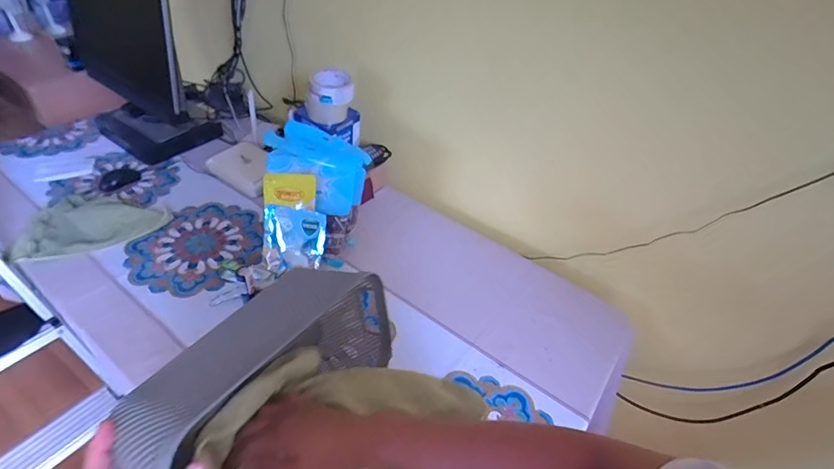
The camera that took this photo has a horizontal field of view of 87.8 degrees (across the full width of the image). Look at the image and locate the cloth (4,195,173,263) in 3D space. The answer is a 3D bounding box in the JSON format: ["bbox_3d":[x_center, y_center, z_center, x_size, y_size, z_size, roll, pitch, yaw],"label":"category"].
[{"bbox_3d":[-0.693,-0.025,0.915,0.282,0.060,0.152,-28,54,-31],"label":"cloth"}]

